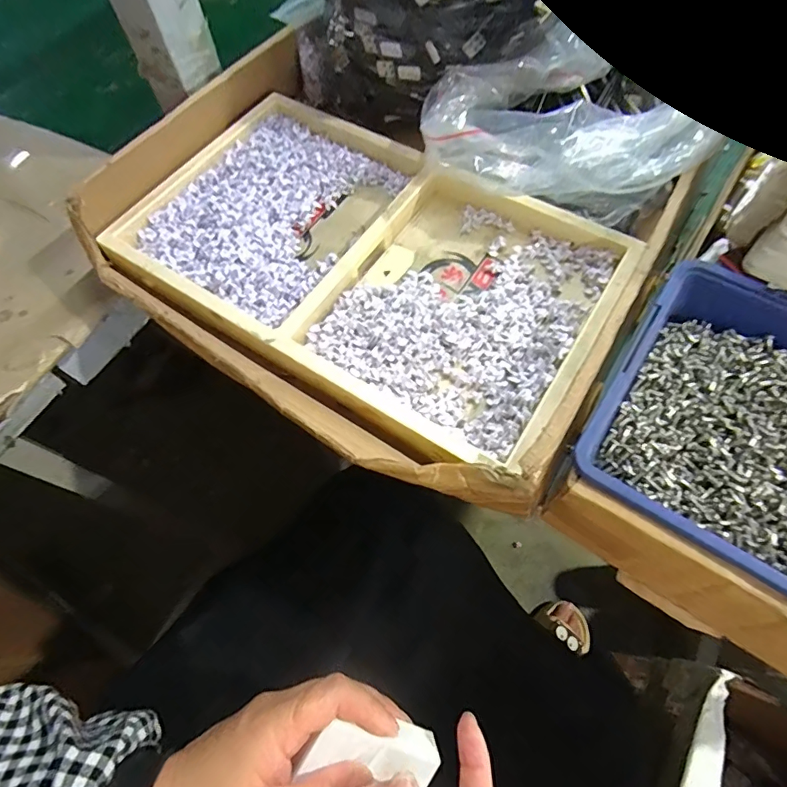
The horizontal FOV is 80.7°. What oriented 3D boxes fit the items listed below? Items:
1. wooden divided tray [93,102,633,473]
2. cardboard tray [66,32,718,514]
[{"bbox_3d":[-0.021,-0.101,0.317,0.328,0.039,0.201,29,69,16],"label":"wooden divided tray"},{"bbox_3d":[-0.022,-0.100,0.312,0.343,0.053,0.254,27,68,15],"label":"cardboard tray"}]

